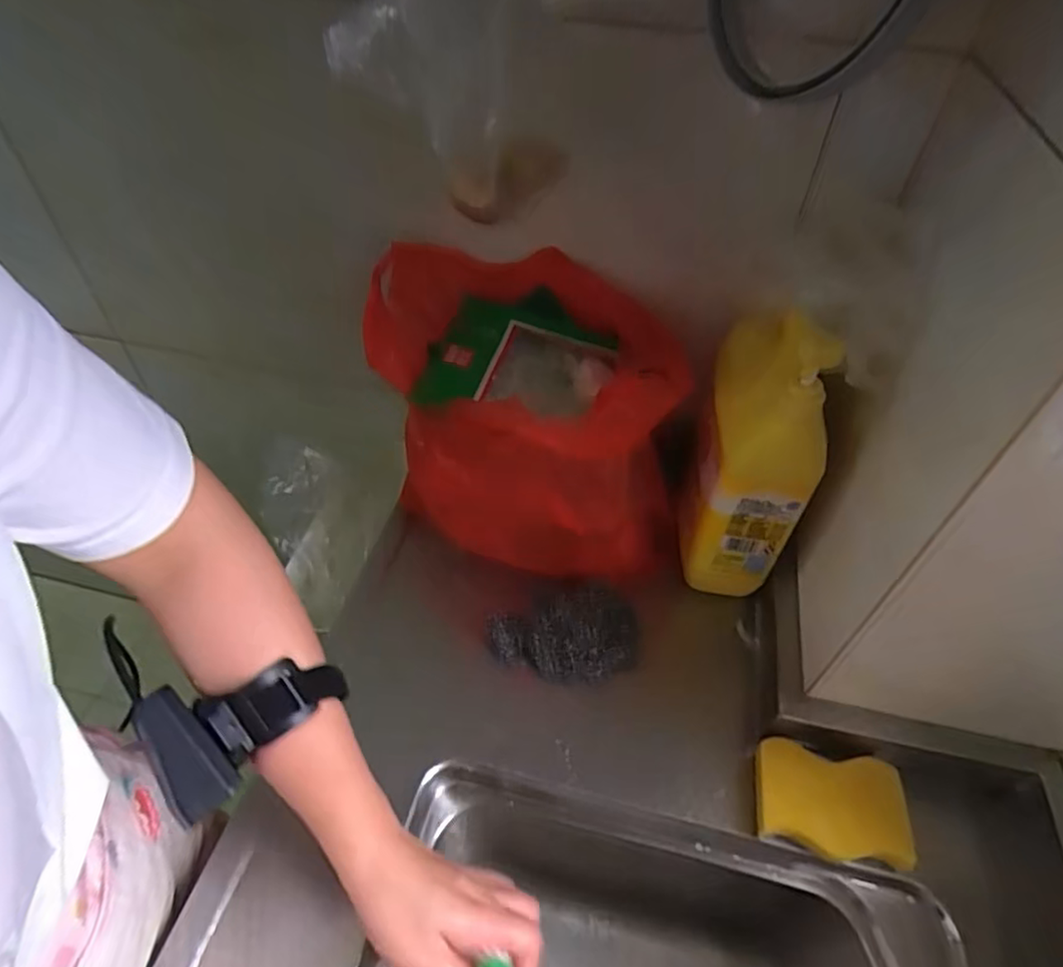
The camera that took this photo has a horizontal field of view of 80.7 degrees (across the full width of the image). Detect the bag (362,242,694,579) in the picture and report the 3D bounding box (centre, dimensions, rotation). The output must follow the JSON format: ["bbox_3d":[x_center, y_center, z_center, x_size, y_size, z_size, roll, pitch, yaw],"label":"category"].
[{"bbox_3d":[-0.009,-0.058,0.604,0.268,0.235,0.237,-4,48,-5],"label":"bag"}]

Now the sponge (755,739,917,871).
[{"bbox_3d":[0.225,0.245,0.479,0.104,0.034,0.071,10,48,7],"label":"sponge"}]

